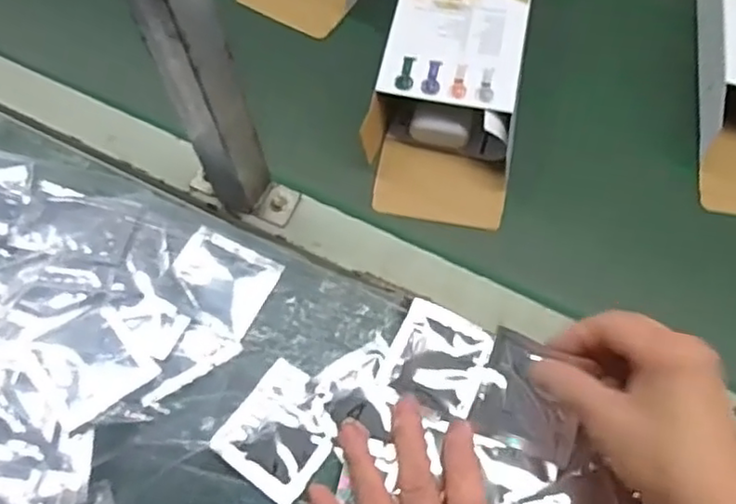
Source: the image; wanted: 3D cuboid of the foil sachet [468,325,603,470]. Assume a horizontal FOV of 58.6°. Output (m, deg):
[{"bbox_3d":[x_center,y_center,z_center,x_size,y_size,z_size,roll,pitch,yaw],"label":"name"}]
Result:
[{"bbox_3d":[0.100,0.088,0.400,0.062,0.007,0.066,19,96,24],"label":"foil sachet"}]

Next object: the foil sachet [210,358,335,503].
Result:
[{"bbox_3d":[-0.053,0.112,0.414,0.062,0.012,0.070,33,71,15],"label":"foil sachet"}]

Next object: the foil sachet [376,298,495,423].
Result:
[{"bbox_3d":[0.046,0.071,0.429,0.061,0.007,0.066,22,68,11],"label":"foil sachet"}]

